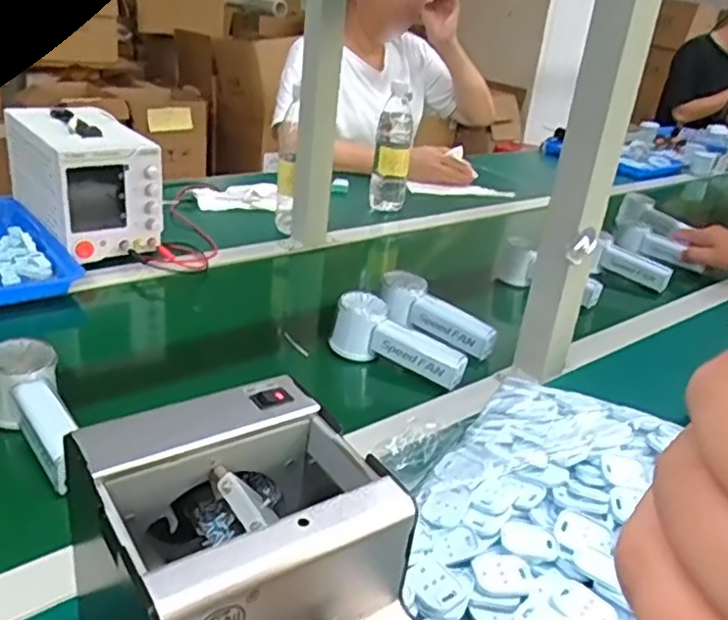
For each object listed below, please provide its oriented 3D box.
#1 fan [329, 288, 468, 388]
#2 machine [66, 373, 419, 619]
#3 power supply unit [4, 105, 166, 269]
[{"bbox_3d":[0.041,0.029,0.704,0.144,0.057,0.043,16,28,23],"label":"fan"},{"bbox_3d":[-0.047,0.149,0.324,0.123,0.144,0.164,-13,31,-32],"label":"machine"},{"bbox_3d":[-0.389,-0.186,0.926,0.127,0.140,0.249,-15,32,-35],"label":"power supply unit"}]

